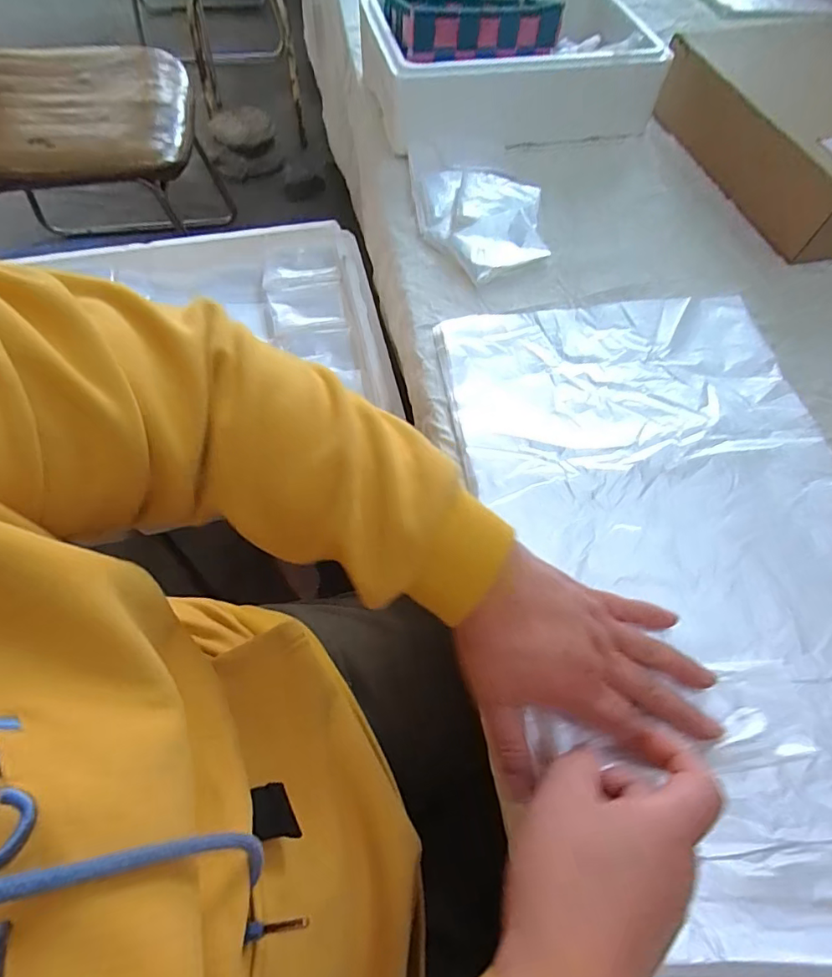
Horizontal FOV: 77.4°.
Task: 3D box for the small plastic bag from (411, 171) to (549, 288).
[{"bbox_3d":[0.068,-0.279,0.539,0.127,0.031,0.147,-3,63,-4],"label":"small plastic bag"}]

